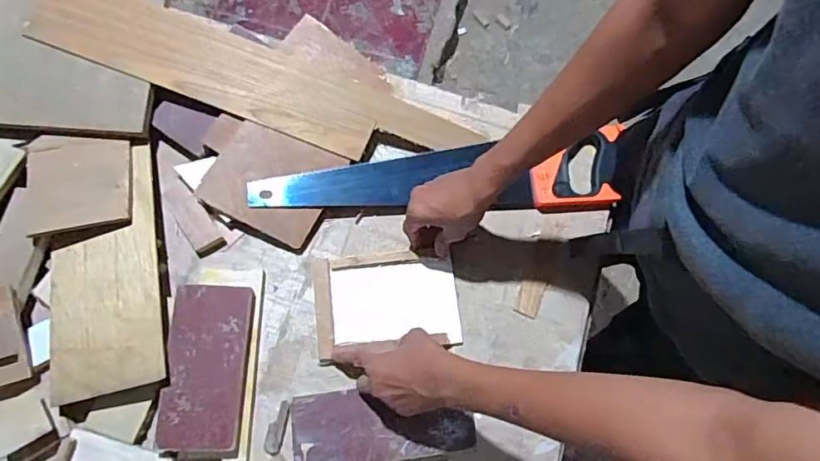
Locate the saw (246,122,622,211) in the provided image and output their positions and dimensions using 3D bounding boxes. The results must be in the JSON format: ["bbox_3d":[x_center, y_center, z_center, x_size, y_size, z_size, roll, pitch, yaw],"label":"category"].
[{"bbox_3d":[0.038,-0.076,0.709,0.497,0.033,0.098,-3,76,-3],"label":"saw"}]

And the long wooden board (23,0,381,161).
[{"bbox_3d":[-0.280,-0.233,0.715,0.482,0.010,0.111,20,80,-3],"label":"long wooden board"}]

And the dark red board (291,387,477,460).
[{"bbox_3d":[-0.033,0.239,0.632,0.216,0.020,0.091,-5,76,-3],"label":"dark red board"}]

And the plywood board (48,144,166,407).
[{"bbox_3d":[-0.387,0.050,0.653,0.135,0.014,0.302,-13,71,0],"label":"plywood board"}]

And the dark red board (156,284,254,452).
[{"bbox_3d":[-0.247,0.162,0.624,0.089,0.022,0.190,2,80,1],"label":"dark red board"}]

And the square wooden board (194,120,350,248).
[{"bbox_3d":[-0.187,-0.068,0.695,0.154,0.010,0.133,27,80,-5],"label":"square wooden board"}]

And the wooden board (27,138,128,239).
[{"bbox_3d":[-0.430,-0.065,0.669,0.122,0.009,0.133,-7,68,-10],"label":"wooden board"}]

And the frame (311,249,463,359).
[{"bbox_3d":[-0.032,0.090,0.685,0.186,0.023,0.123,-7,80,-1],"label":"frame"}]

